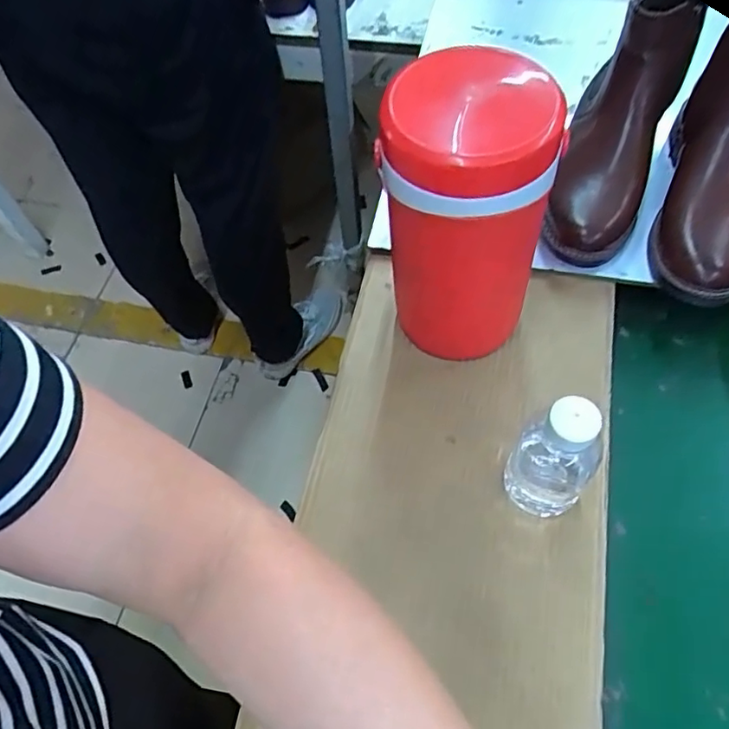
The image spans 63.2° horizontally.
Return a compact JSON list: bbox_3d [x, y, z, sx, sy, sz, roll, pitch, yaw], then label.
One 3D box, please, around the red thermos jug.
[{"bbox_3d":[0.074,-0.111,0.481,0.117,0.231,0.118,-6,60,1],"label":"red thermos jug"}]

